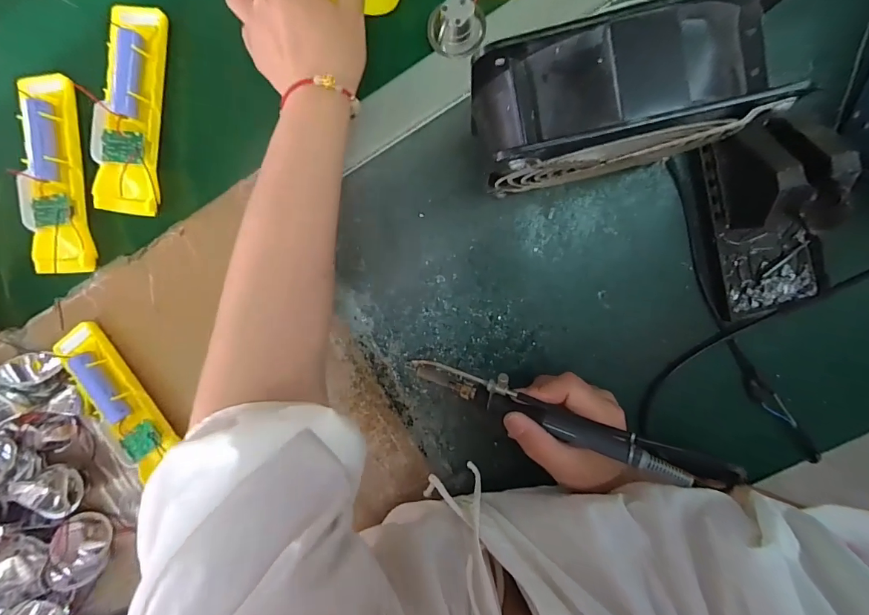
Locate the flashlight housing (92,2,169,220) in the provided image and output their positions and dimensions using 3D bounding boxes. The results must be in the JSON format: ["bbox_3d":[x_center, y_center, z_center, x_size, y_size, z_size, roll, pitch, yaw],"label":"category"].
[{"bbox_3d":[-0.256,-0.164,0.354,0.052,0.025,0.164,5,98,5],"label":"flashlight housing"}]

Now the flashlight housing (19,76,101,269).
[{"bbox_3d":[-0.333,-0.113,0.367,0.047,0.023,0.166,-4,97,6],"label":"flashlight housing"}]

